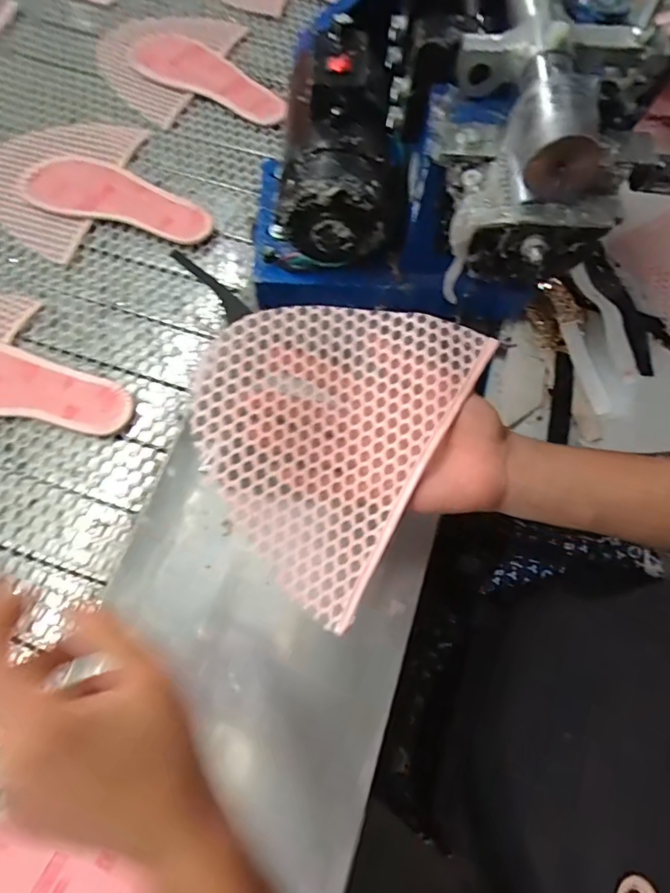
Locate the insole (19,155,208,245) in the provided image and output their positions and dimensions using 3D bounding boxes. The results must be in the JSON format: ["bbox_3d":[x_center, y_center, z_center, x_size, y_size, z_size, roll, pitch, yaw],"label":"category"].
[{"bbox_3d":[-0.245,-0.286,0.565,0.224,0.015,0.080,17,71,5],"label":"insole"}]

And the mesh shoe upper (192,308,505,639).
[{"bbox_3d":[-0.012,-0.017,0.318,0.154,0.032,0.204,28,72,9],"label":"mesh shoe upper"}]

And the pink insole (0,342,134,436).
[{"bbox_3d":[-0.311,-0.060,0.484,0.226,0.019,0.078,7,70,2],"label":"pink insole"}]

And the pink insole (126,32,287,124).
[{"bbox_3d":[-0.162,-0.481,0.632,0.232,0.011,0.080,27,72,9],"label":"pink insole"}]

